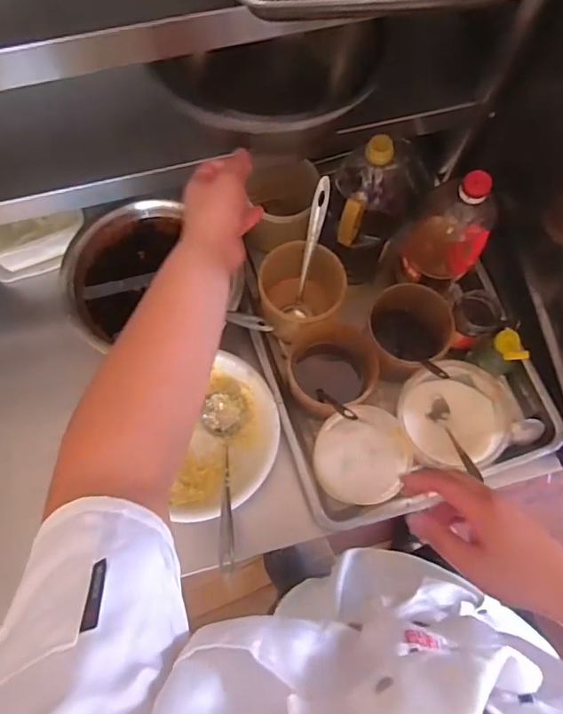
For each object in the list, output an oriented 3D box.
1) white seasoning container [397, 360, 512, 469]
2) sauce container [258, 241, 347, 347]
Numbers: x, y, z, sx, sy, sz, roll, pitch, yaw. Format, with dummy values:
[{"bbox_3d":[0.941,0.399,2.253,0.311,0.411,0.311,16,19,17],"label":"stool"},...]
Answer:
[{"bbox_3d":[0.246,0.091,0.777,0.154,0.091,0.156,0,72,0],"label":"white seasoning container"},{"bbox_3d":[0.032,-0.092,0.809,0.119,0.115,0.144,-16,73,-5],"label":"sauce container"}]

